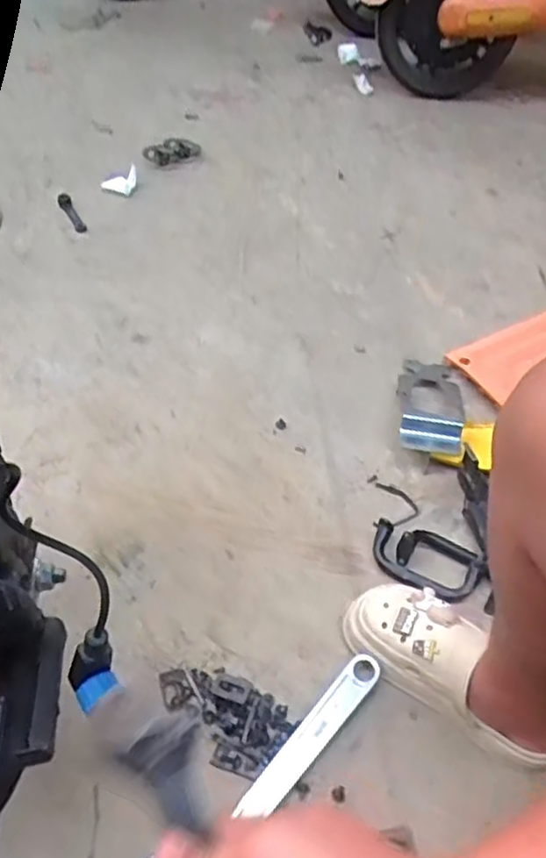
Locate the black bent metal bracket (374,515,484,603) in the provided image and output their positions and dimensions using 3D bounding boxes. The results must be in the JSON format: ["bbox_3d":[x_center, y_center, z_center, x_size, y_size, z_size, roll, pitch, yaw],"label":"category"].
[{"bbox_3d":[0.194,0.164,0.900,0.129,0.035,0.092,19,50,12],"label":"black bent metal bracket"}]

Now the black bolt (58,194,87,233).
[{"bbox_3d":[-0.407,-0.436,1.384,0.027,0.021,0.121,-20,53,-20],"label":"black bolt"}]

